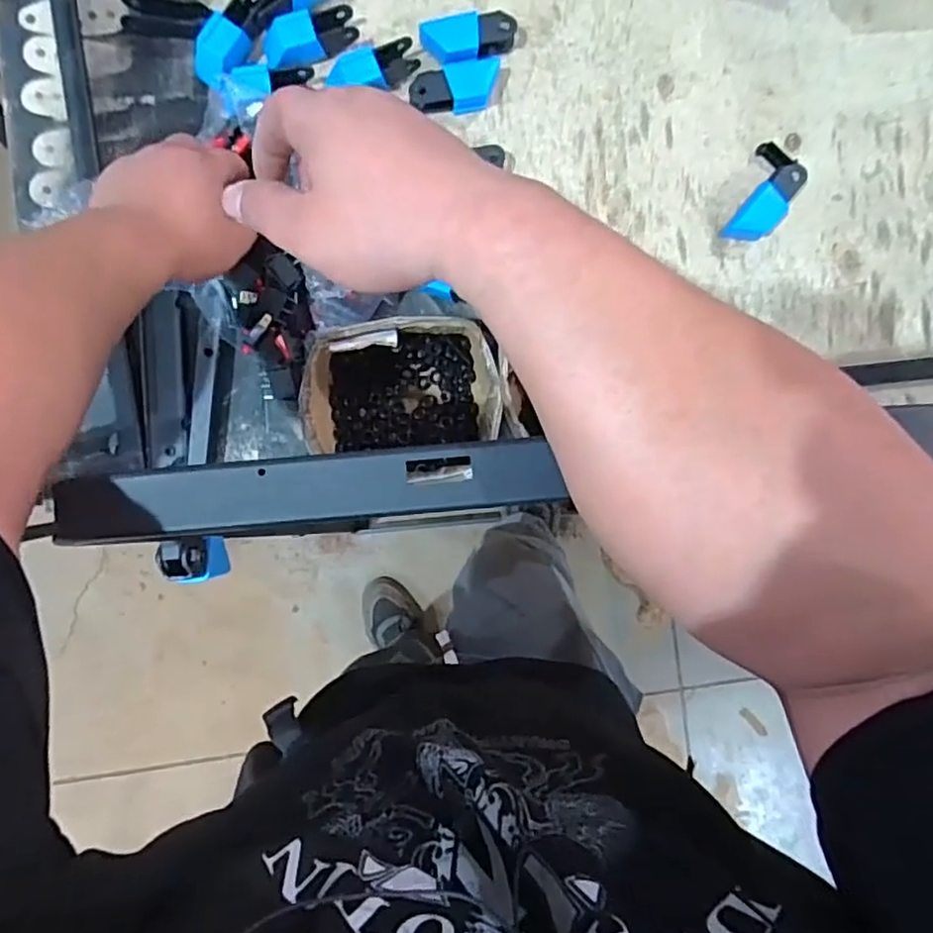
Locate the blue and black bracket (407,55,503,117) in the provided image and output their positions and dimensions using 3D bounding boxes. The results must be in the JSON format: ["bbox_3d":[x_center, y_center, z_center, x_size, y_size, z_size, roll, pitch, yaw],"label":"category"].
[{"bbox_3d":[-0.010,-0.350,0.595,0.080,0.025,0.037,-8,90,-8],"label":"blue and black bracket"}]

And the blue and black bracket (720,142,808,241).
[{"bbox_3d":[0.287,-0.260,0.615,0.048,0.029,0.097,31,85,-6],"label":"blue and black bracket"}]

